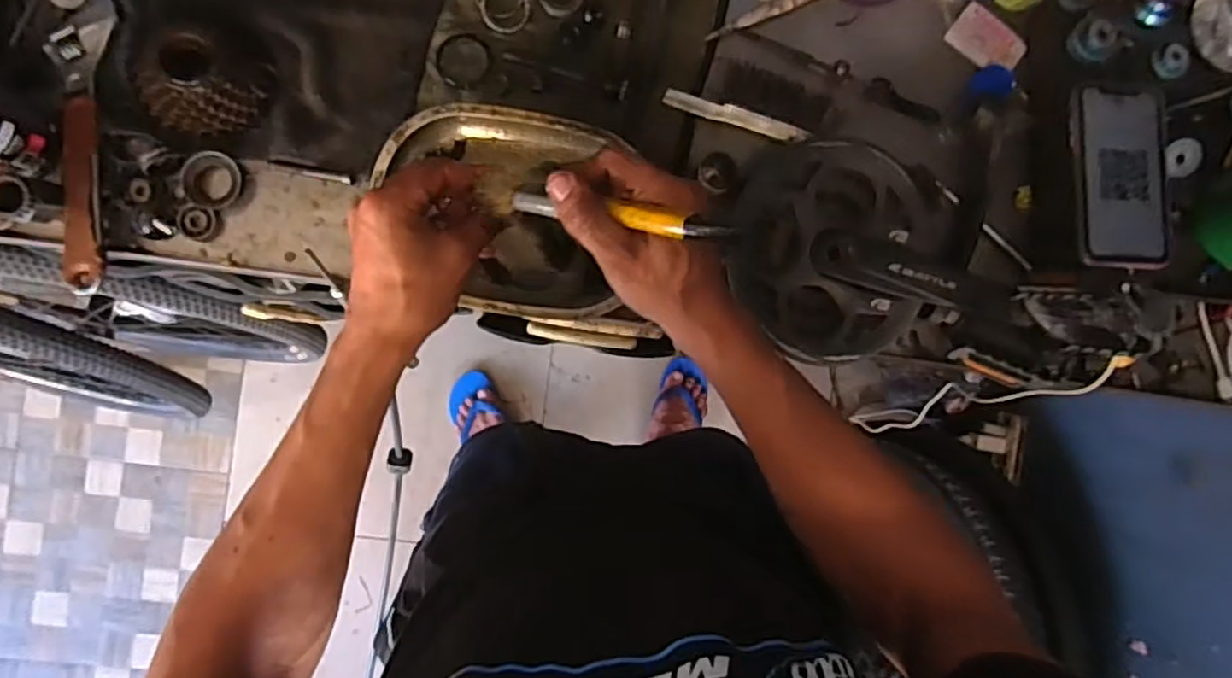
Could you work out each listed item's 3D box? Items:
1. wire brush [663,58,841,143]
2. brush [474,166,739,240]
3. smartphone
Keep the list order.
[{"bbox_3d":[0.118,-0.202,0.574,0.140,0.025,0.051,16,89,-5],"label":"wire brush"},{"bbox_3d":[-0.011,-0.080,0.407,0.169,0.013,0.028,13,89,24],"label":"brush"},{"bbox_3d":[0.412,-0.132,0.554,0.083,0.010,0.154,2,83,-8],"label":"smartphone"}]

